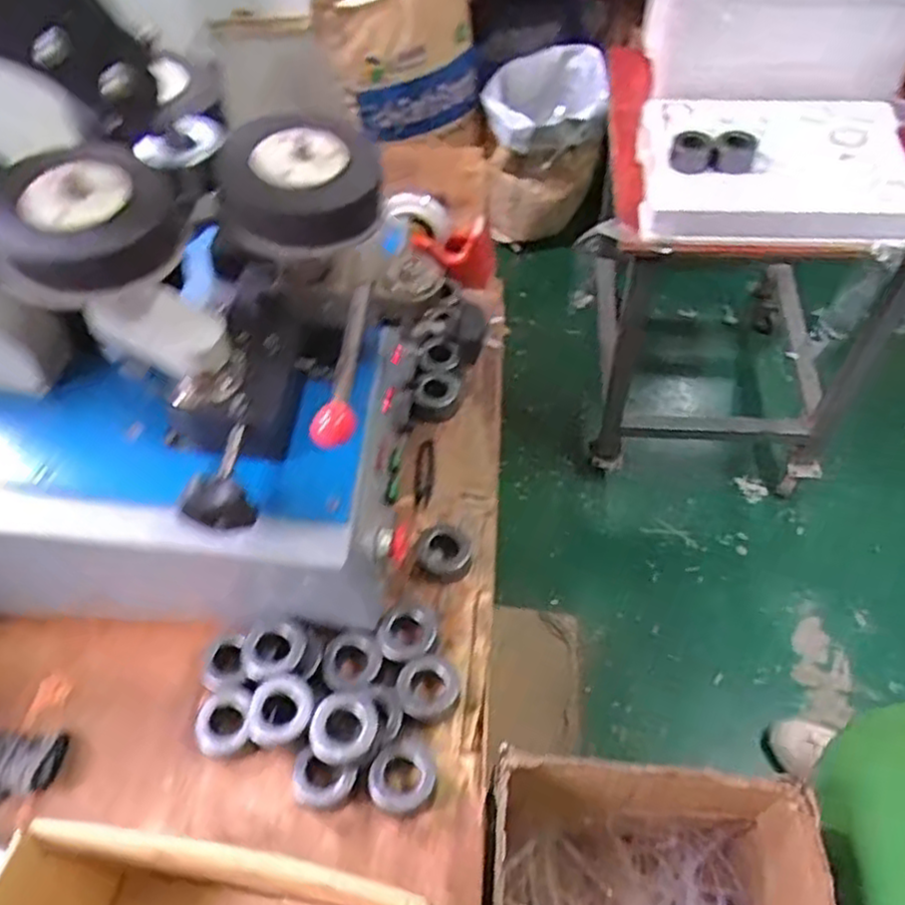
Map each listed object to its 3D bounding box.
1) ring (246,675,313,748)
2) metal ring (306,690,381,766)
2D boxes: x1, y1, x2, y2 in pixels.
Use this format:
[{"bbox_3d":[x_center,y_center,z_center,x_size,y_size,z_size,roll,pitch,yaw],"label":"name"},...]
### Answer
[{"bbox_3d":[-0.162,0.239,0.680,0.063,0.016,0.063,-28,57,-16],"label":"ring"},{"bbox_3d":[-0.100,0.254,0.676,0.059,0.018,0.063,18,66,1],"label":"metal ring"}]

